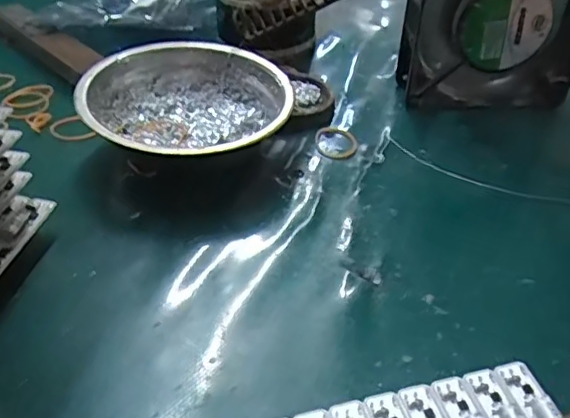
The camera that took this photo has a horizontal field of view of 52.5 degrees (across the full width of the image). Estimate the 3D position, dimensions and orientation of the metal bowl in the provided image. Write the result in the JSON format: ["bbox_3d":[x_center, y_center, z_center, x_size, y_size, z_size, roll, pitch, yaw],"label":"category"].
[{"bbox_3d":[-0.060,-0.059,0.366,0.125,0.048,0.127,2,40,-2],"label":"metal bowl"}]

